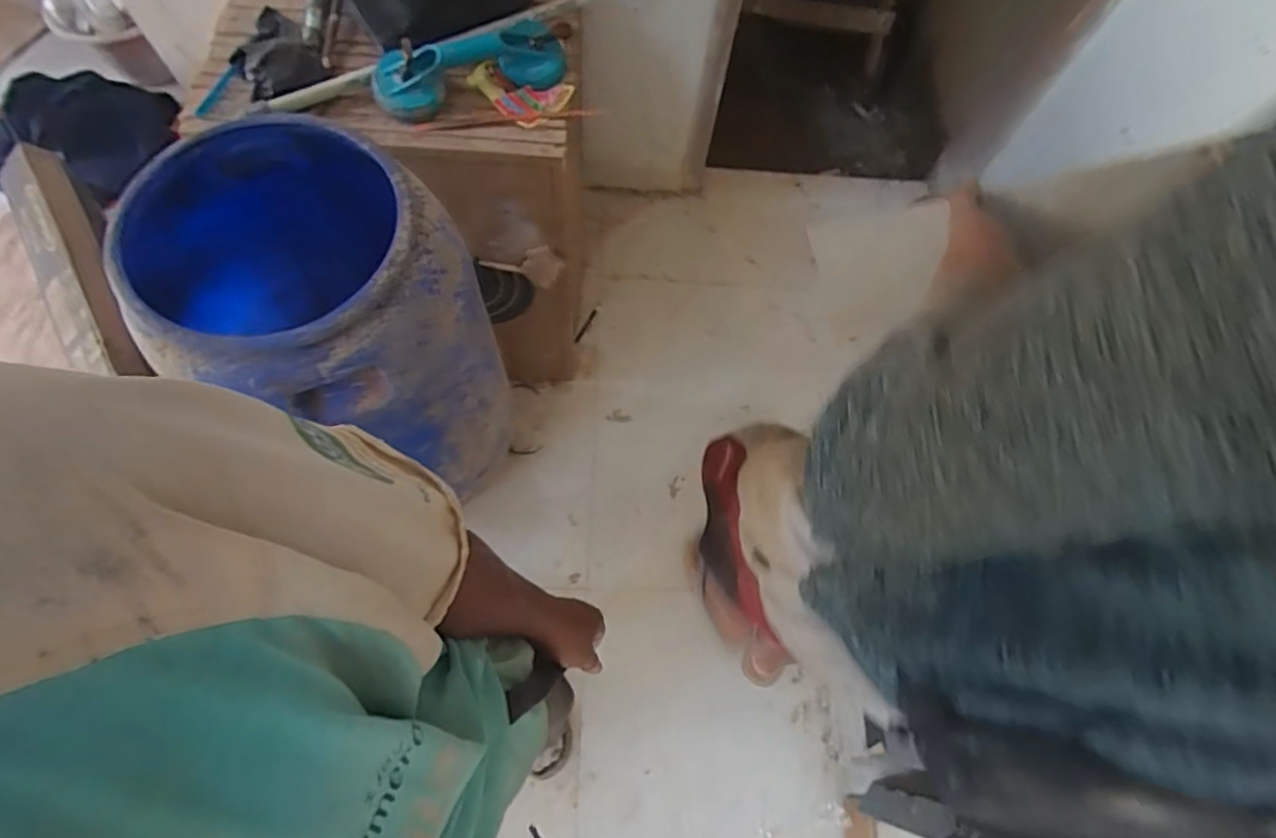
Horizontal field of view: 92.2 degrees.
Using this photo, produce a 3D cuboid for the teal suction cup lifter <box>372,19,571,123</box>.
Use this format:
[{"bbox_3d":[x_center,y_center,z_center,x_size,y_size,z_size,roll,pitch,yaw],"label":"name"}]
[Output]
[{"bbox_3d":[-0.284,-0.586,1.029,0.311,0.089,0.107,-23,72,-13],"label":"teal suction cup lifter"}]

